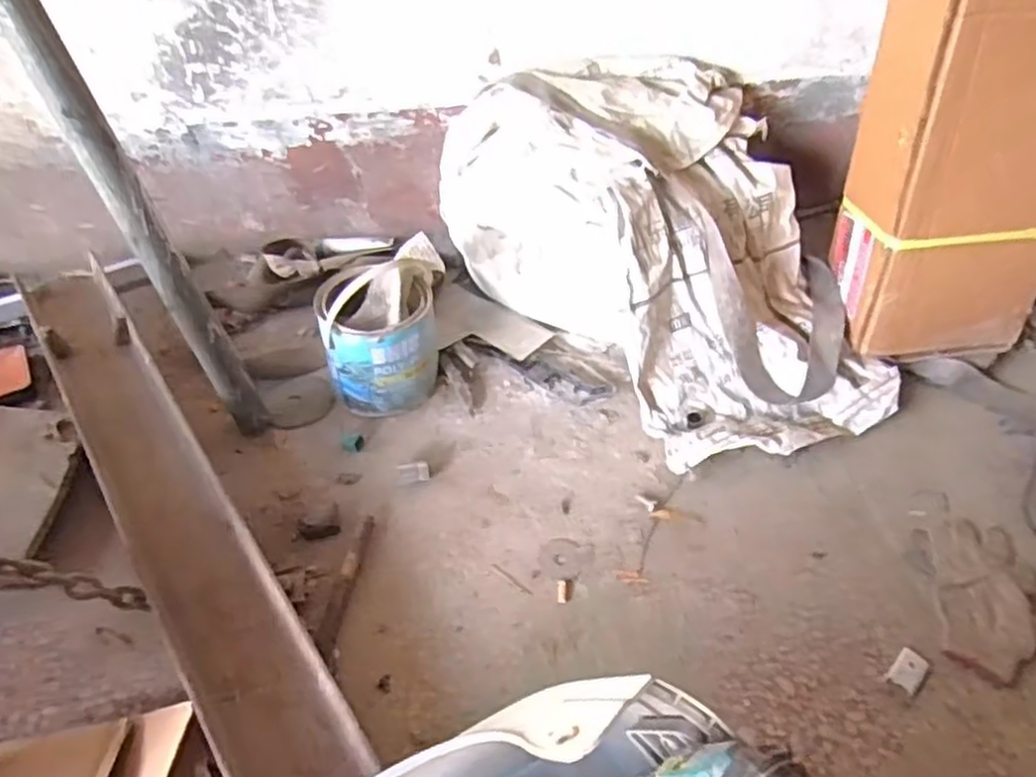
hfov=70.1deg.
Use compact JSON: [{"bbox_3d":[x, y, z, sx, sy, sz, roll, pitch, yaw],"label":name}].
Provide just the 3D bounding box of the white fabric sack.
[{"bbox_3d":[0.227,-0.214,1.106,0.482,0.312,0.662,-25,51,-22],"label":"white fabric sack"}]

